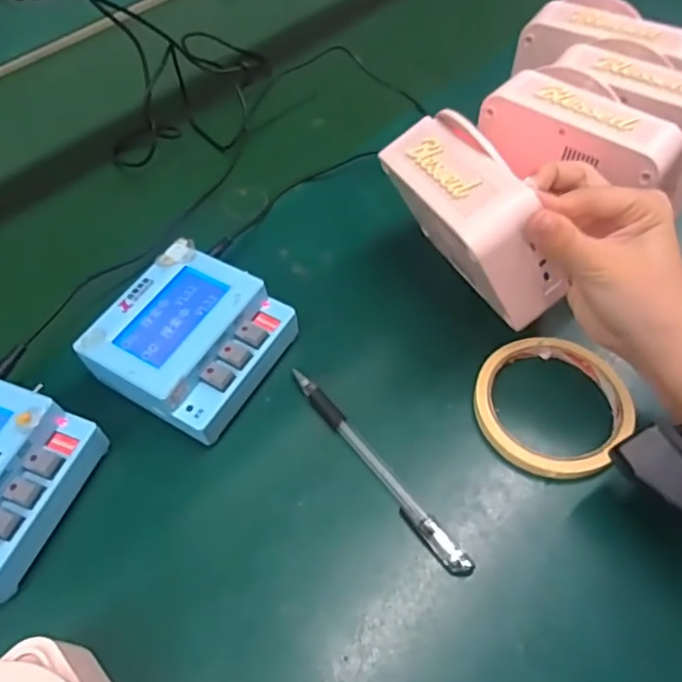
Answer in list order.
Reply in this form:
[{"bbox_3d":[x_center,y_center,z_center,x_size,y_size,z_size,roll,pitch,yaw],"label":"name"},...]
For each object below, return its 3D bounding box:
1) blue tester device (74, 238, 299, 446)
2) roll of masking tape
[{"bbox_3d":[-0.095,0.002,0.370,0.101,0.048,0.105,25,60,20],"label":"blue tester device"},{"bbox_3d":[0.128,0.037,0.352,0.090,0.016,0.087,-2,55,3],"label":"roll of masking tape"}]

